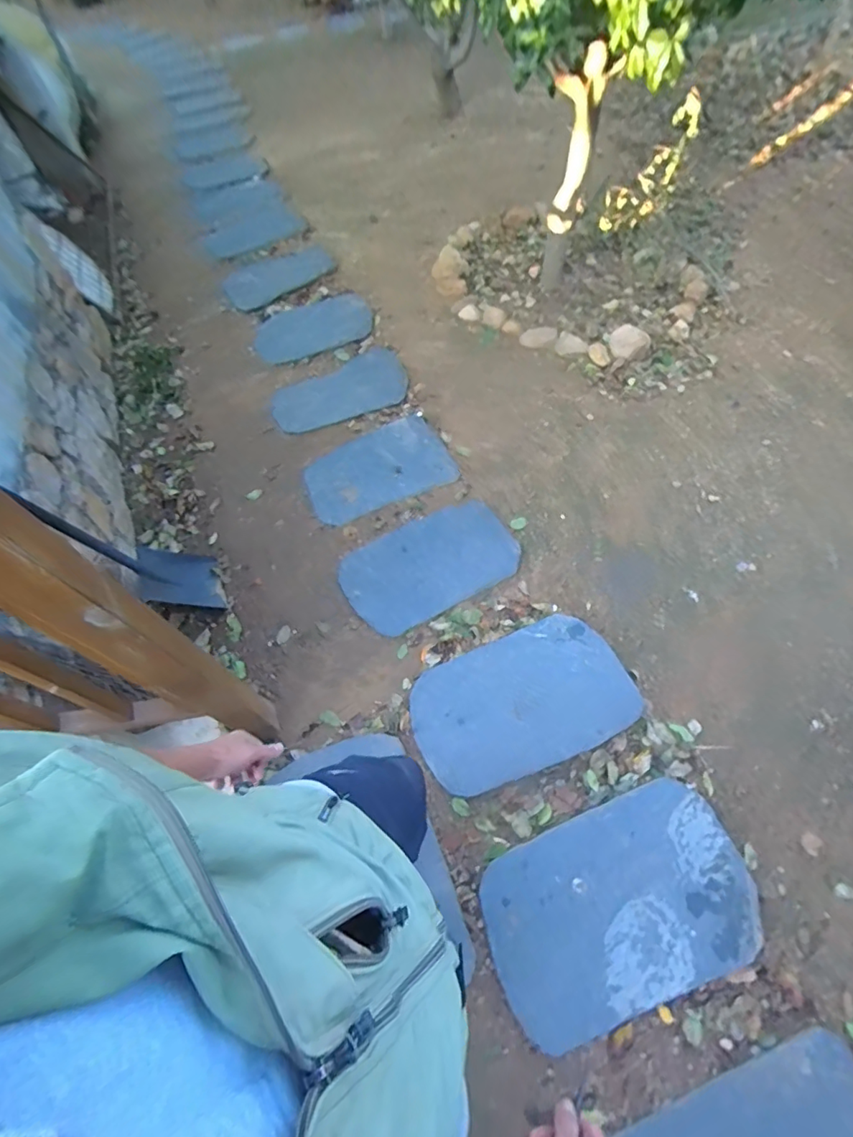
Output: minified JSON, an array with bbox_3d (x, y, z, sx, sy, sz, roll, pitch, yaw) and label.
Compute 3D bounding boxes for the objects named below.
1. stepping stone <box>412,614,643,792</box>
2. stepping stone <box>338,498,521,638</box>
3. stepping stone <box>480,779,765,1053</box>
[{"bbox_3d":[0.284,0.400,1.555,0.642,0.048,0.402,-22,58,-9],"label":"stepping stone"},{"bbox_3d":[0.012,-0.020,1.884,0.625,0.047,0.418,-30,60,-10],"label":"stepping stone"},{"bbox_3d":[0.469,0.816,1.257,0.652,0.052,0.399,-20,58,-8],"label":"stepping stone"}]

